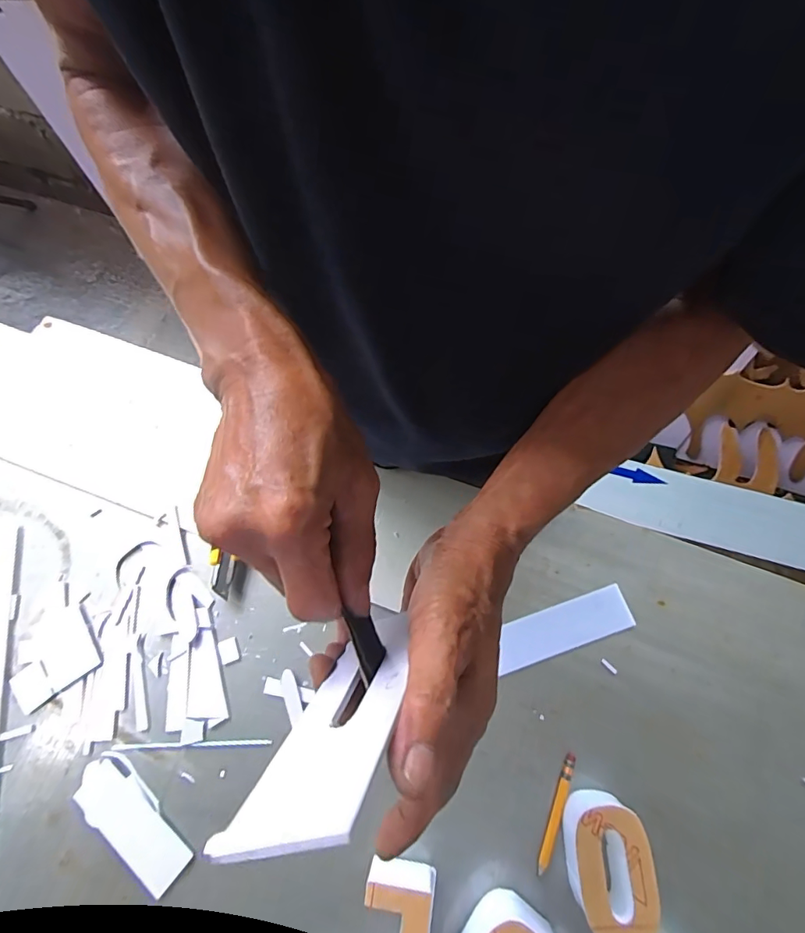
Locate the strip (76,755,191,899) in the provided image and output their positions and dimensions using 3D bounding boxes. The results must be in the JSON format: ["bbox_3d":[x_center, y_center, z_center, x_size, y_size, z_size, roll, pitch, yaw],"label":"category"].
[{"bbox_3d":[-0.229,0.299,0.408,0.114,0.004,0.043,38,77,14],"label":"strip"}]

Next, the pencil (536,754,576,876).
[{"bbox_3d":[0.125,0.281,0.396,0.009,0.007,0.087,21,74,9],"label":"pencil"}]

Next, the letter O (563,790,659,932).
[{"bbox_3d":[0.156,0.300,0.369,0.052,0.045,0.082,-1,71,2],"label":"letter O"}]

